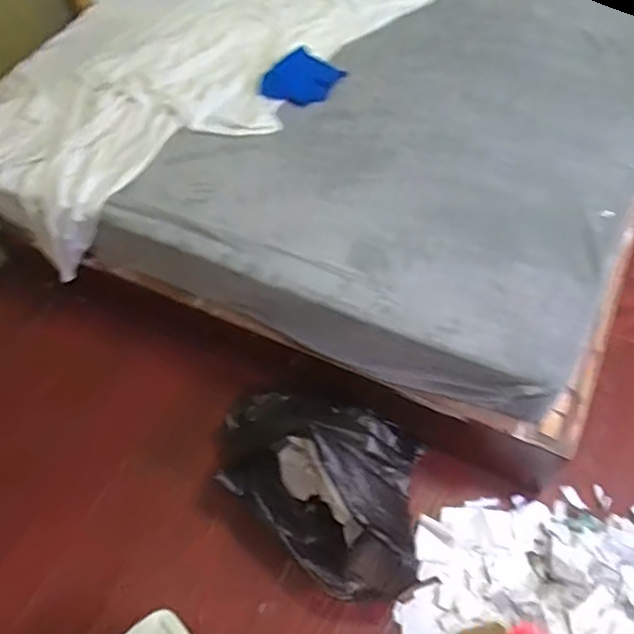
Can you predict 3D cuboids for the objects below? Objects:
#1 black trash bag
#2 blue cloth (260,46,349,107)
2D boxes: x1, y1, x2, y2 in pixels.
[{"bbox_3d":[0.005,0.333,1.271,0.421,0.306,0.381,6,55,6],"label":"black trash bag"},{"bbox_3d":[-0.038,-0.573,1.500,0.147,0.011,0.188,33,64,3],"label":"blue cloth"}]

